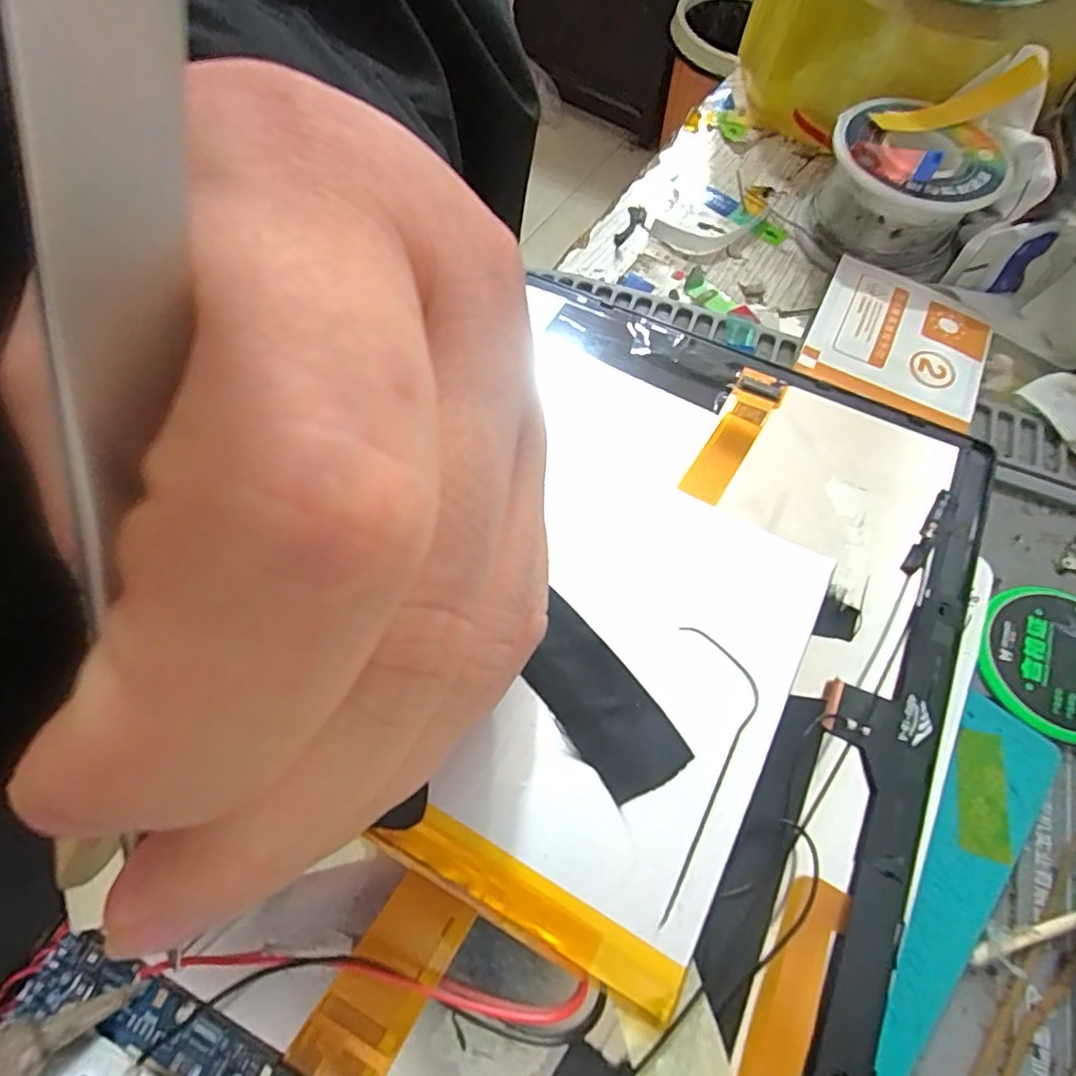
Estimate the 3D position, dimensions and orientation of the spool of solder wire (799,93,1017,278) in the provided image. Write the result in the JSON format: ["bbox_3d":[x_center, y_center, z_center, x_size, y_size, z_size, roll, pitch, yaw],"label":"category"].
[{"bbox_3d":[0.121,-0.117,0.197,0.052,0.030,0.048,1,66,-2],"label":"spool of solder wire"}]

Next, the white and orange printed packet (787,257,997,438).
[{"bbox_3d":[0.110,-0.060,0.182,0.050,0.004,0.058,27,65,10],"label":"white and orange printed packet"}]

